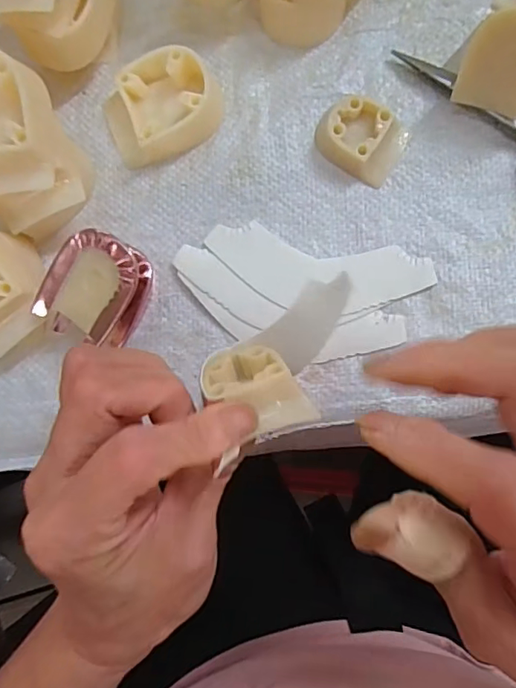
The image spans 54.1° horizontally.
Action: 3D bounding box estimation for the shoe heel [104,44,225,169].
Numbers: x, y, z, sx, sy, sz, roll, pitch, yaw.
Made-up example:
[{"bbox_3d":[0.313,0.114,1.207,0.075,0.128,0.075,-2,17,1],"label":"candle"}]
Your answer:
[{"bbox_3d":[-0.051,-0.128,0.270,0.063,0.022,0.047,-20,82,2],"label":"shoe heel"}]

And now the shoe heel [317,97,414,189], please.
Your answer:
[{"bbox_3d":[0.052,-0.107,0.263,0.045,0.016,0.035,26,85,7],"label":"shoe heel"}]

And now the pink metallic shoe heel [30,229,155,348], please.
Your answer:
[{"bbox_3d":[-0.079,-0.026,0.251,0.042,0.042,0.049,28,86,7],"label":"pink metallic shoe heel"}]

